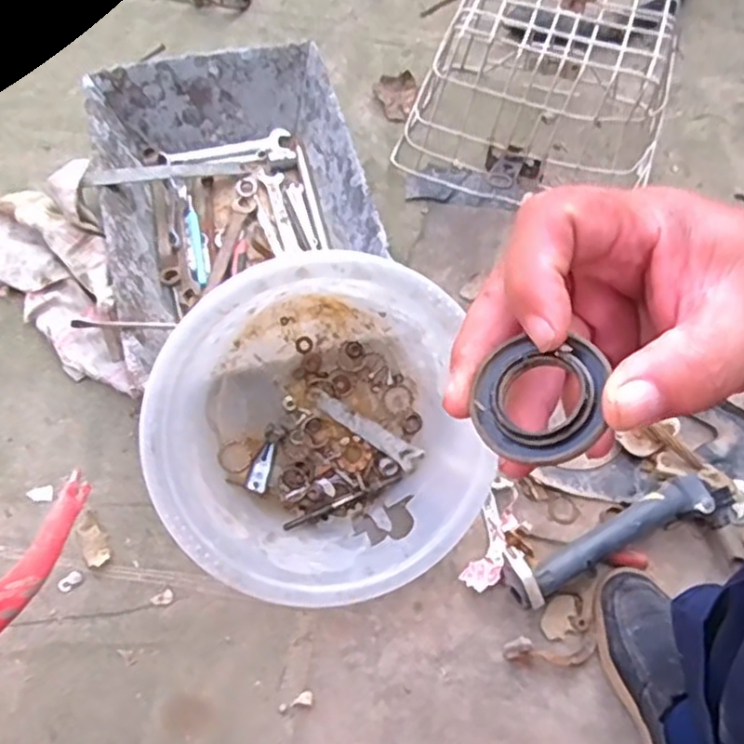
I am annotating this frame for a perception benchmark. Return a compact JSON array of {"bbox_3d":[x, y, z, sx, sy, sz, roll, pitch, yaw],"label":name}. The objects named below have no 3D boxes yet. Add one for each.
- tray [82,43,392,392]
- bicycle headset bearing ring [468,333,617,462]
[{"bbox_3d":[-0.165,-0.210,0.890,0.324,0.106,0.422,-13,65,-9],"label":"tray"},{"bbox_3d":[0.053,0.009,0.220,0.039,0.005,0.039,-11,64,23],"label":"bicycle headset bearing ring"}]

